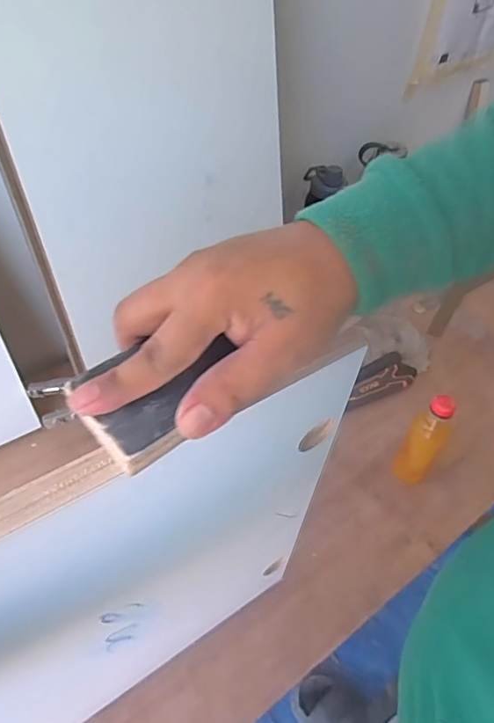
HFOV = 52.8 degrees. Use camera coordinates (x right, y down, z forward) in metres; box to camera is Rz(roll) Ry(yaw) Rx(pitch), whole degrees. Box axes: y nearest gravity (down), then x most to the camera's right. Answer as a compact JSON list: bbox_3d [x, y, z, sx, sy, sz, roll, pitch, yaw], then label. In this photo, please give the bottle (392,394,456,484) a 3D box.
[{"bbox_3d":[0.254,0.121,0.723,0.049,0.188,0.058,28,53,20],"label":"bottle"}]

